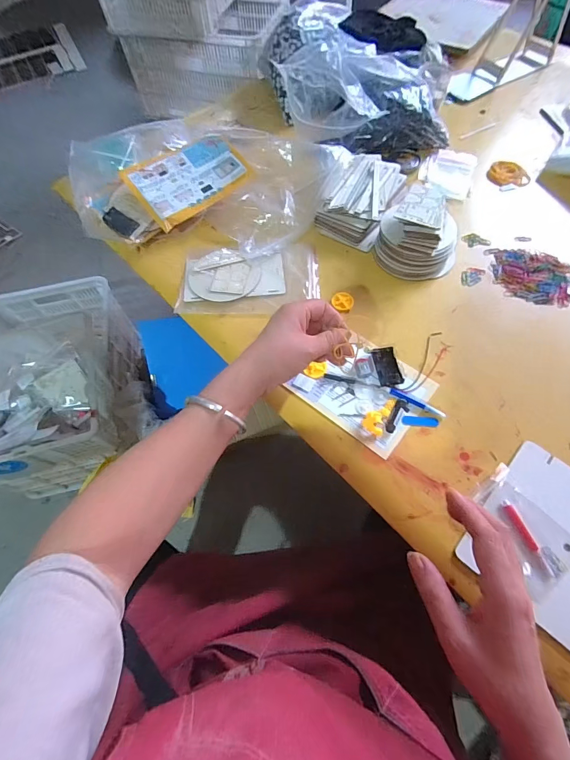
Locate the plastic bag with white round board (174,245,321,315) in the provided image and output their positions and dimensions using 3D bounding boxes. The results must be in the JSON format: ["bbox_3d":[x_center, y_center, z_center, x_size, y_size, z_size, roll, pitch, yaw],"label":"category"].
[{"bbox_3d":[-0.060,-0.170,0.597,0.229,0.011,0.140,-3,63,2],"label":"plastic bag with white round board"}]

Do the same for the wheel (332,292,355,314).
[{"bbox_3d":[0.092,-0.126,0.566,0.035,0.006,0.038,-1,63,3],"label":"wheel"}]

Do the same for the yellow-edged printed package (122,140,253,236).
[{"bbox_3d":[-0.178,-0.379,0.660,0.204,0.020,0.131,-36,82,-14],"label":"yellow-edged printed package"}]

